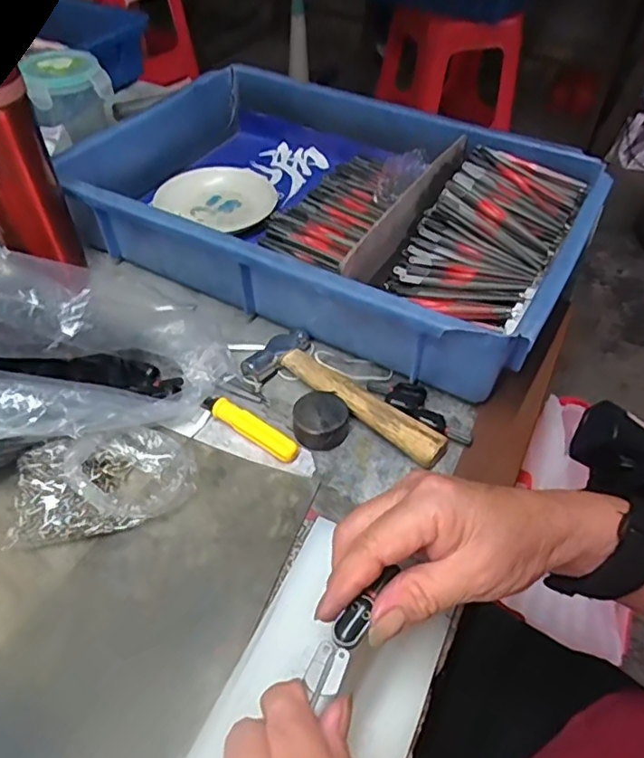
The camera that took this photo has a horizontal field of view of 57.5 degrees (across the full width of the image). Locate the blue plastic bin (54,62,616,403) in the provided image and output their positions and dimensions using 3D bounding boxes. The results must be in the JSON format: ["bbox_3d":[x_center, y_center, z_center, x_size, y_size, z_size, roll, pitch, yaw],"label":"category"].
[{"bbox_3d":[0.005,-0.164,0.545,0.437,0.082,0.292,24,51,18],"label":"blue plastic bin"}]

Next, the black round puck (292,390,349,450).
[{"bbox_3d":[0.000,0.028,0.416,0.039,0.023,0.044,9,48,6],"label":"black round puck"}]

